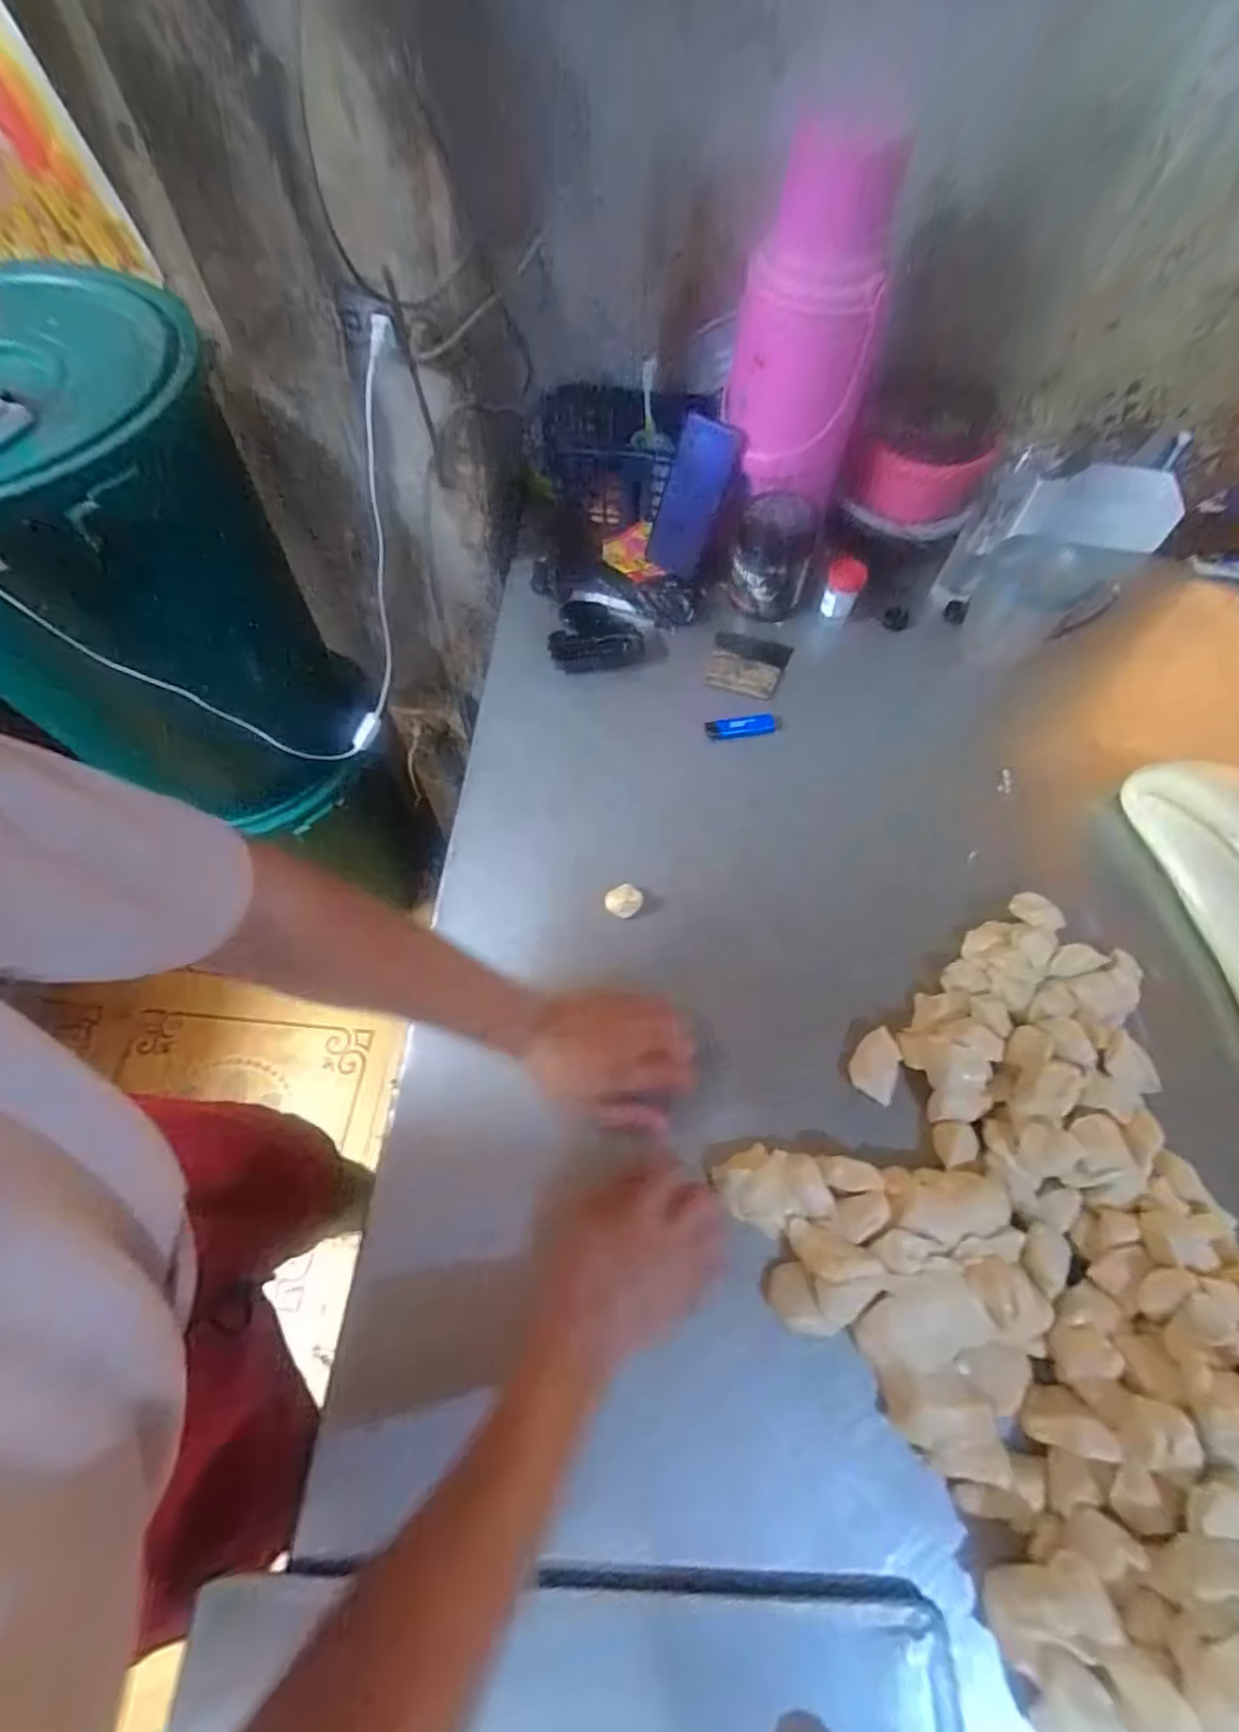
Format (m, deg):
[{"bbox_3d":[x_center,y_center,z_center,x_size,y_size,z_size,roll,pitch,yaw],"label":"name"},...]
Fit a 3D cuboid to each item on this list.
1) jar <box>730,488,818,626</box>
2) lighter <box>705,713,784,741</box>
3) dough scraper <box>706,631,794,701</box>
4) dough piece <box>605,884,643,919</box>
[{"bbox_3d":[0.181,-0.363,0.757,0.088,0.109,0.086,15,63,8],"label":"jar"},{"bbox_3d":[0.139,-0.154,0.707,0.087,0.008,0.025,-9,62,-5],"label":"lighter"},{"bbox_3d":[0.149,-0.235,0.747,0.087,0.007,0.087,16,63,8],"label":"dough scraper"},{"bbox_3d":[0.004,0.033,0.604,0.032,0.017,0.028,27,65,14],"label":"dough piece"}]

